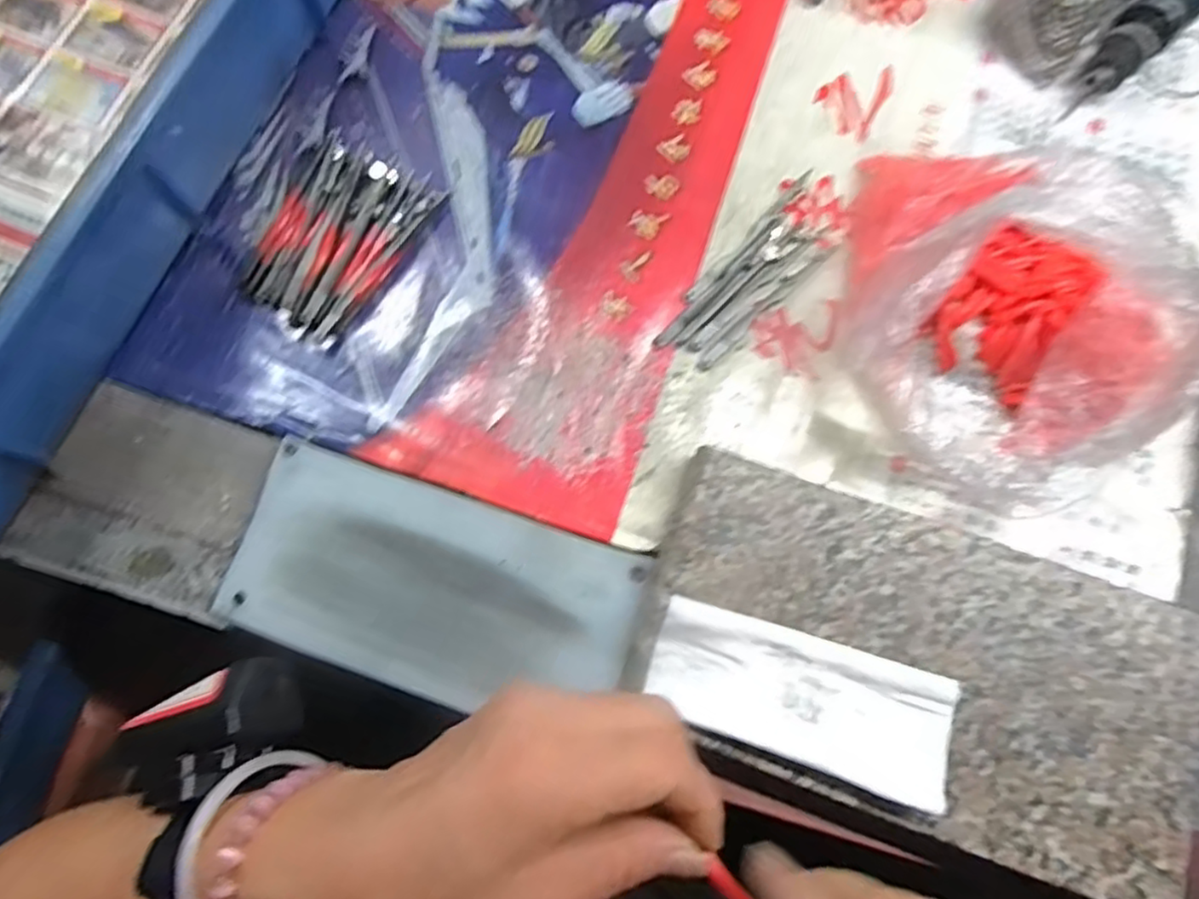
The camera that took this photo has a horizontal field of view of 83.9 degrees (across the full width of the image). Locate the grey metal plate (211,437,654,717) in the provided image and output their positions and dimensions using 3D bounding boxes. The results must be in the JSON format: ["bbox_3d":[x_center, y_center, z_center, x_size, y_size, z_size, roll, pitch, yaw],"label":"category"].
[{"bbox_3d":[-0.082,0.068,0.327,0.195,0.009,0.095,18,75,4],"label":"grey metal plate"}]

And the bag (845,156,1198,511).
[{"bbox_3d":[0.198,-0.068,0.321,0.190,0.093,0.166,35,77,9],"label":"bag"}]

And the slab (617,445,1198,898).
[{"bbox_3d":[0.143,0.099,0.311,0.245,0.026,0.131,20,75,5],"label":"slab"}]

